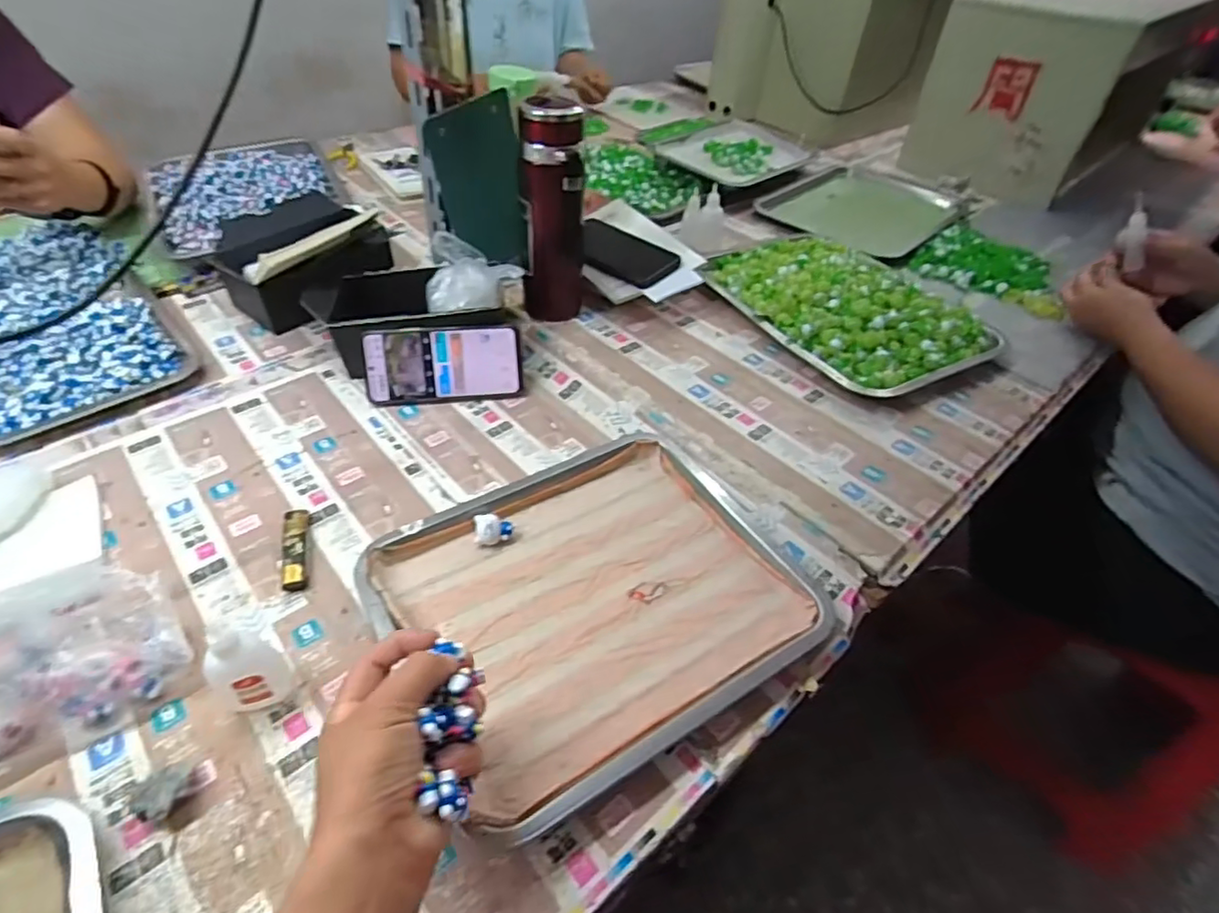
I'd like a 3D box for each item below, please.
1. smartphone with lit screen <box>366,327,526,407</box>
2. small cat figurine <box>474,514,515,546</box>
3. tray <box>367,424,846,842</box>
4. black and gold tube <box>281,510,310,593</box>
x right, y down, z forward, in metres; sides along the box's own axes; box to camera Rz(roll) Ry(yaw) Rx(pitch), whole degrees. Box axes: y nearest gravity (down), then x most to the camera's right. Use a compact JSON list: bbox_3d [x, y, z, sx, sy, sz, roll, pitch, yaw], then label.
[{"bbox_3d":[-0.178,-0.099,0.666,0.164,0.078,0.007,-4,11,-7],"label":"smartphone with lit screen"},{"bbox_3d":[-0.101,0.063,0.536,0.033,0.018,0.023,-8,47,-12],"label":"small cat figurine"},{"bbox_3d":[-0.013,0.109,0.502,0.313,0.034,0.272,-24,52,-25],"label":"tray"},{"bbox_3d":[-0.267,0.076,0.521,0.020,0.015,0.082,-10,47,-14],"label":"black and gold tube"}]

